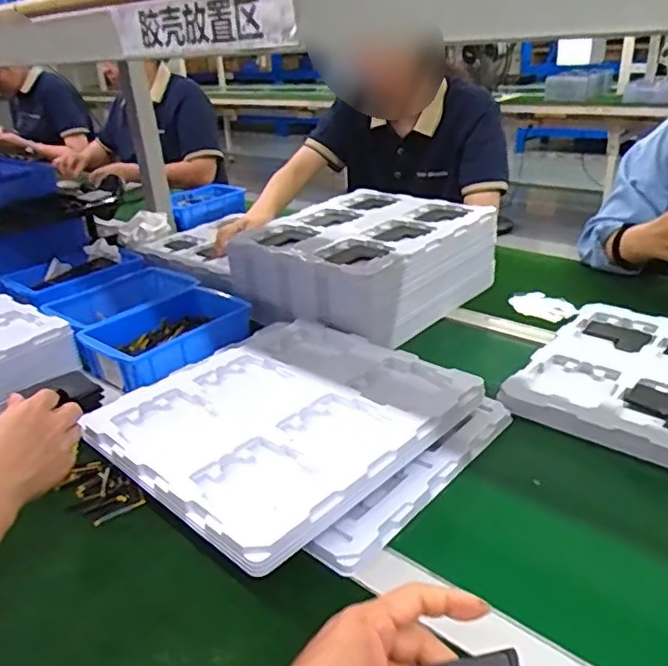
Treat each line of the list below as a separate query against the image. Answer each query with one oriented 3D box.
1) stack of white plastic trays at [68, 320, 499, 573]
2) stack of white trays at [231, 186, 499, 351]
[{"bbox_3d":[-0.041,0.094,0.631,0.319,0.050,0.327,19,34,38],"label":"stack of white plastic trays"},{"bbox_3d":[0.039,-0.108,0.940,0.286,0.121,0.336,19,34,38],"label":"stack of white trays"}]

